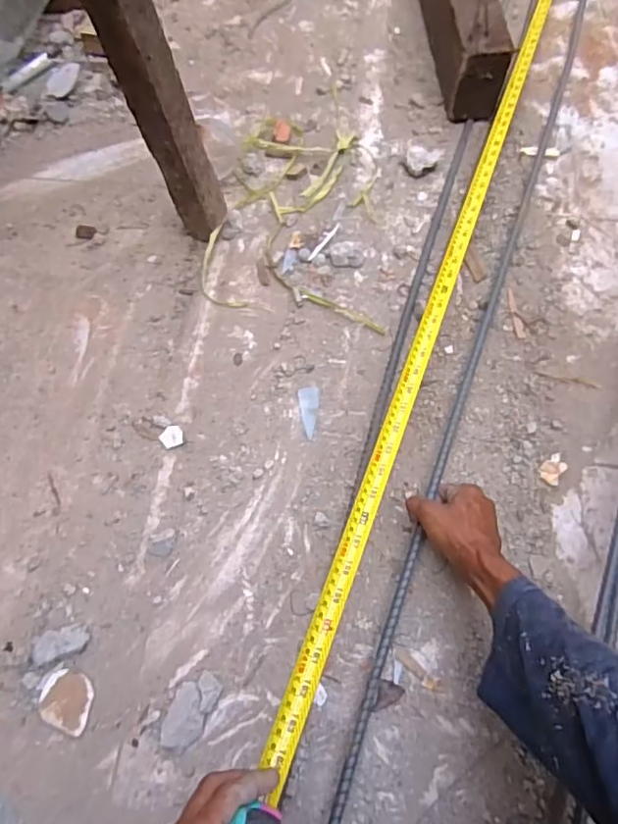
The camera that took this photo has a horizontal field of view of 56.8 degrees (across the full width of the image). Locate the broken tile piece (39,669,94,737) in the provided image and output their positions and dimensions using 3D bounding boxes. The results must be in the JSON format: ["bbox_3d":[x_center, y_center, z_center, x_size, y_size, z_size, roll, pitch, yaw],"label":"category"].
[{"bbox_3d":[-0.241,0.288,0.568,0.049,0.011,0.054,6,64,4],"label":"broken tile piece"}]

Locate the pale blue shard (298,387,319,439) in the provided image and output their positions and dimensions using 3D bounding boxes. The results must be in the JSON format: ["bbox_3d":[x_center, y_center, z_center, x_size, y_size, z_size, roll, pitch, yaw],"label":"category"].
[{"bbox_3d":[0.000,0.000,0.715,0.025,0.004,0.069,-1,63,0],"label":"pale blue shard"}]

